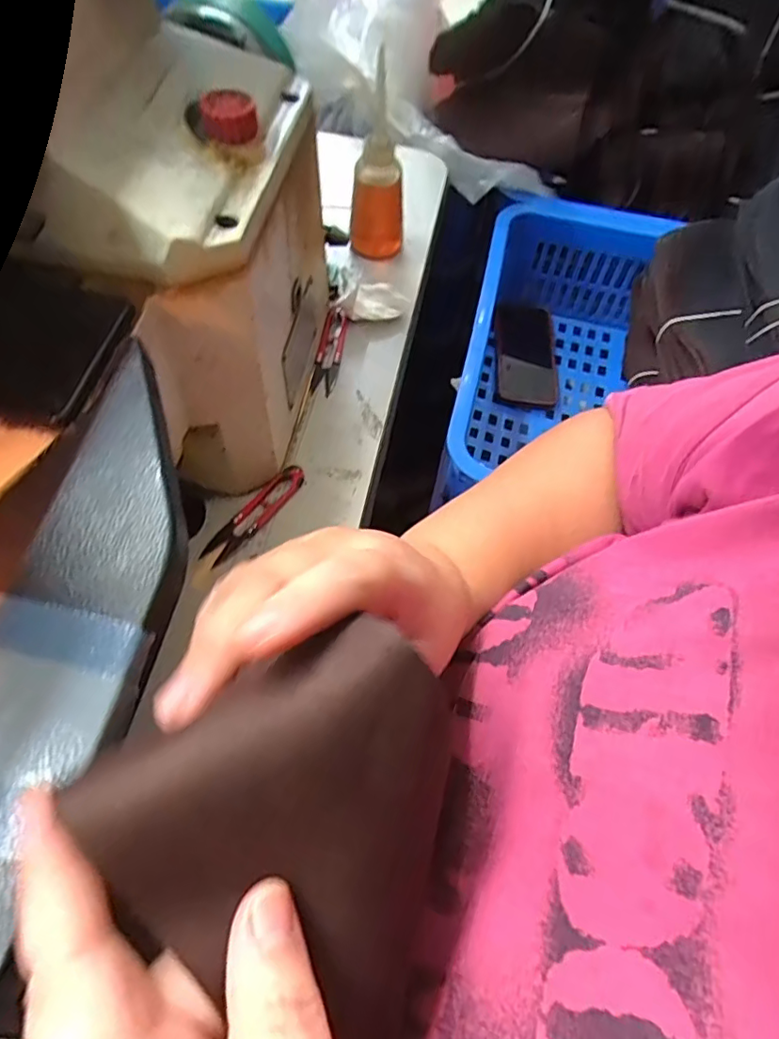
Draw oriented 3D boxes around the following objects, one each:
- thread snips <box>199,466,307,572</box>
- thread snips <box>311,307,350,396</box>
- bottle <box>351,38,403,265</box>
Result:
[{"bbox_3d":[-0.104,-0.005,0.439,0.023,0.010,0.099,36,66,14],"label":"thread snips"},{"bbox_3d":[-0.054,-0.159,0.522,0.022,0.012,0.094,9,62,1],"label":"thread snips"},{"bbox_3d":[-0.013,-0.325,0.528,0.039,0.154,0.039,36,66,14],"label":"bottle"}]

